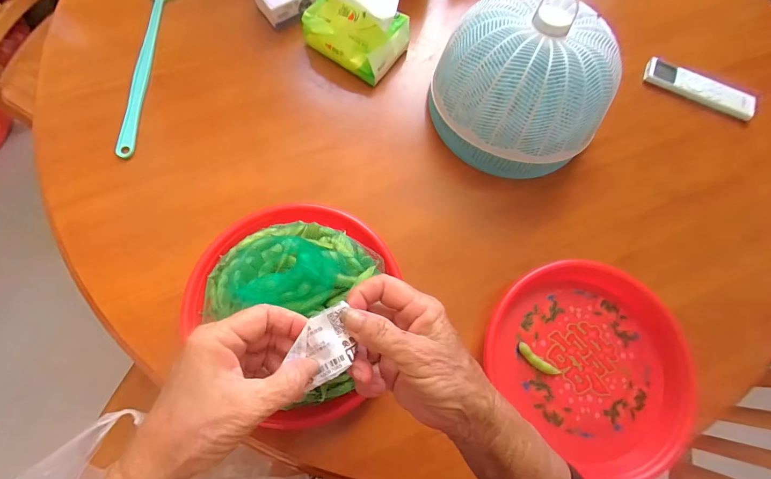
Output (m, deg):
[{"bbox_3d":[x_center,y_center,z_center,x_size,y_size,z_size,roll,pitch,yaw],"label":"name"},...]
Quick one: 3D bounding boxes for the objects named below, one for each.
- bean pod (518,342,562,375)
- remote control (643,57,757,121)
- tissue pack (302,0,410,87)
[{"bbox_3d":[0.190,0.152,0.452,0.059,0.009,0.015,39,76,9],"label":"bean pod"},{"bbox_3d":[0.502,-0.242,0.576,0.169,0.019,0.037,25,74,5],"label":"remote control"},{"bbox_3d":[-0.039,-0.318,0.527,0.130,0.104,0.115,33,75,7],"label":"tissue pack"}]

